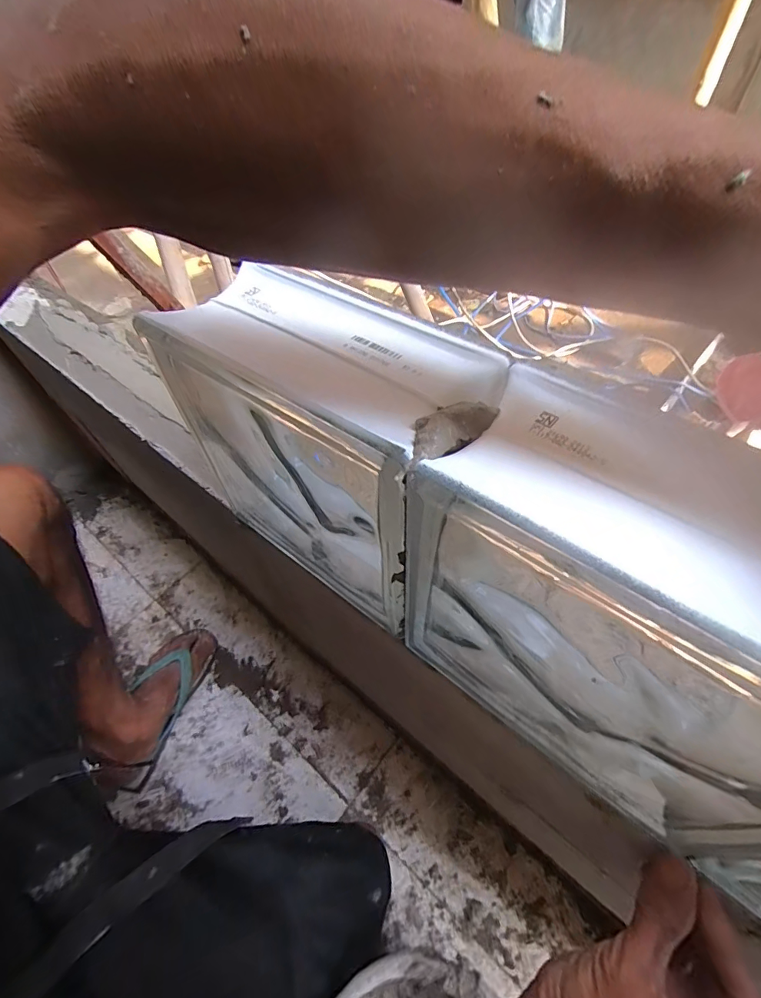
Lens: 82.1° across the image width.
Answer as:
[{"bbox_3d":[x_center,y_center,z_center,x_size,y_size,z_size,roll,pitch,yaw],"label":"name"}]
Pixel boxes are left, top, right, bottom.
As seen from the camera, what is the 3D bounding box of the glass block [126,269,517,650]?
[{"bbox_3d":[-0.031,-0.027,0.288,0.176,0.171,0.090,31,63,24],"label":"glass block"}]

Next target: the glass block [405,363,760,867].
[{"bbox_3d":[0.110,0.062,0.214,0.188,0.174,0.091,34,63,23],"label":"glass block"}]

